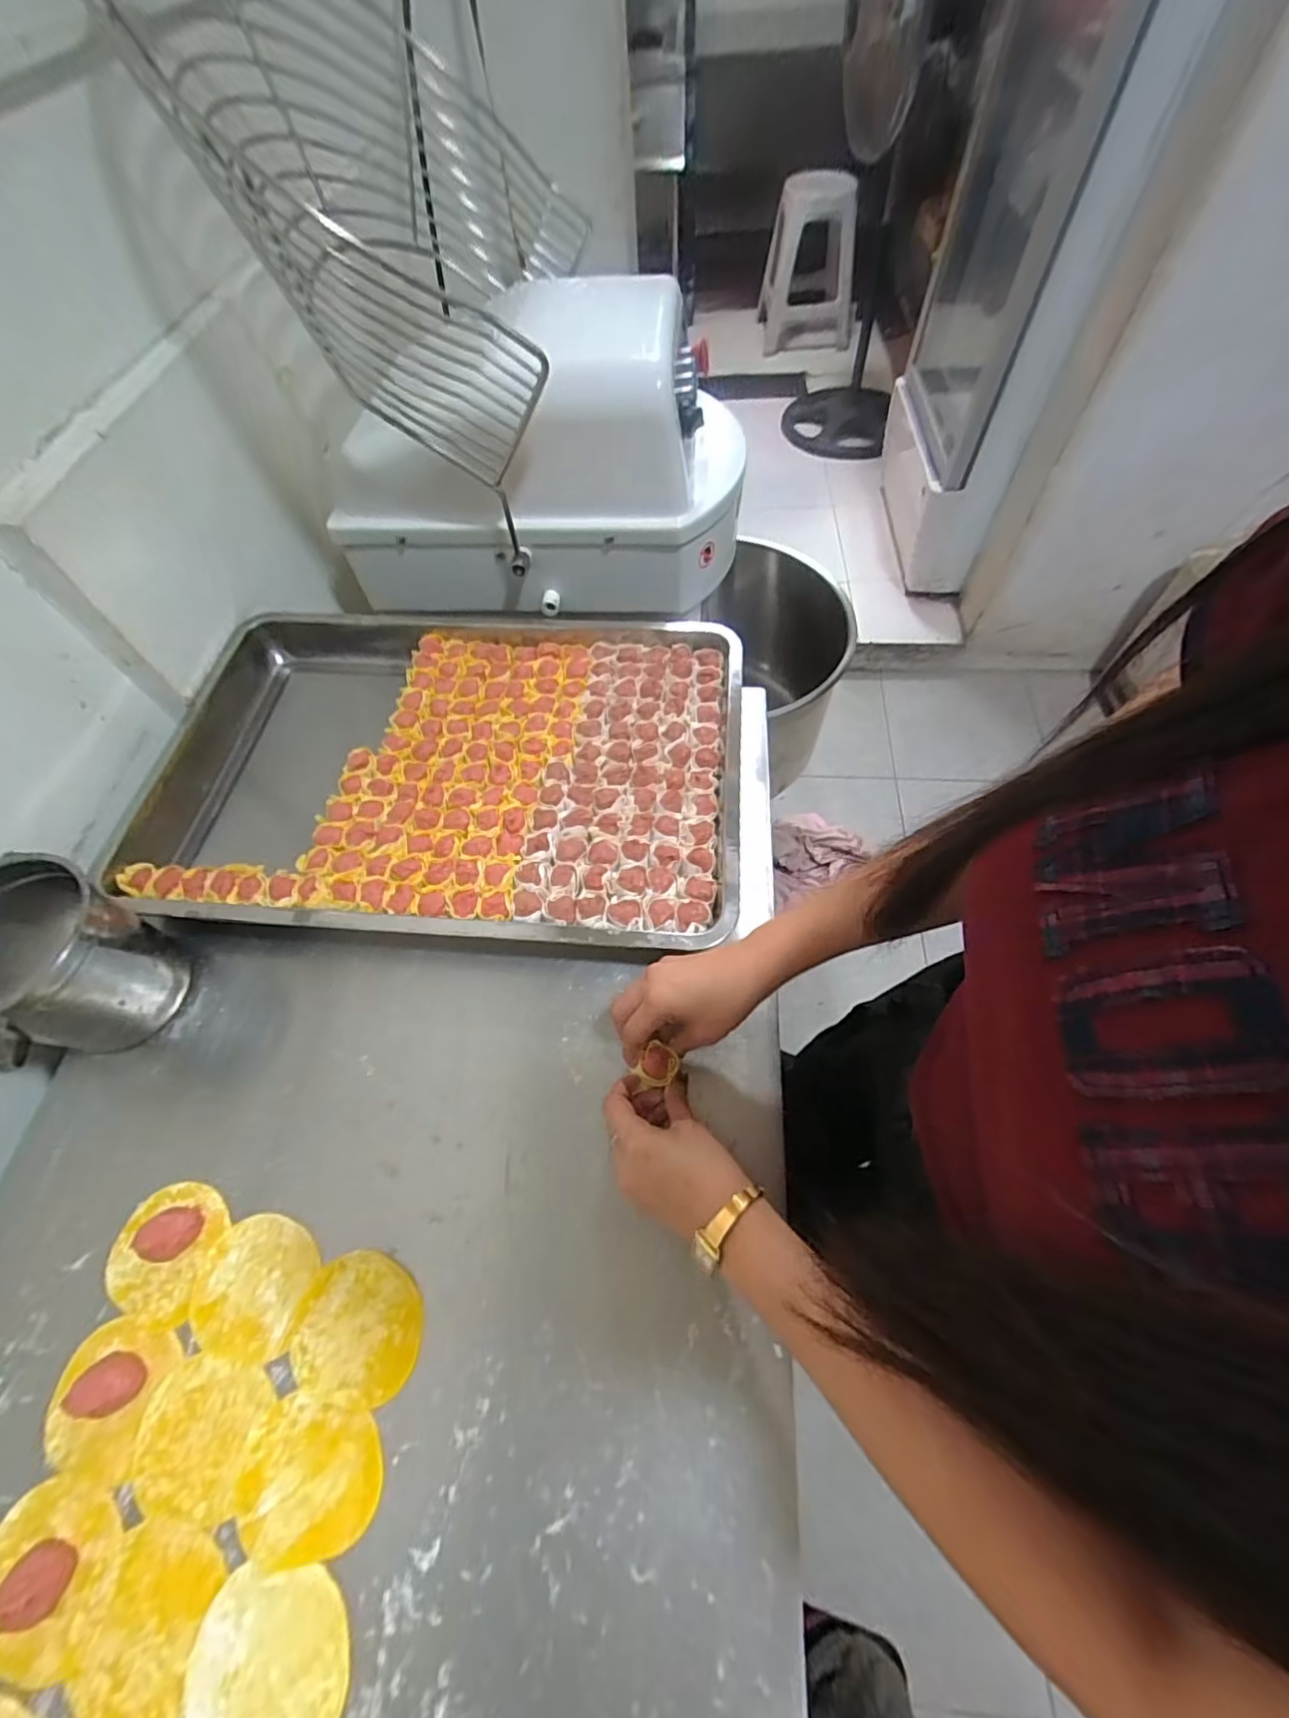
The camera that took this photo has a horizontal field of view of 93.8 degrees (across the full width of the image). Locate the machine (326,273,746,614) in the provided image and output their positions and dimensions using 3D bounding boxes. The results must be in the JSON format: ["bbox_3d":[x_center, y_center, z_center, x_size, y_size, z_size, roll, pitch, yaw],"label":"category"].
[{"bbox_3d":[-0.129,-0.539,0.767,0.494,0.343,0.328,5,60,7],"label":"machine"}]

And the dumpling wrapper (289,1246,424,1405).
[{"bbox_3d":[-0.196,0.320,0.412,0.088,0.004,0.080,-1,59,2],"label":"dumpling wrapper"}]

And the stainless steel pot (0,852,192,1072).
[{"bbox_3d":[-0.467,0.090,0.483,0.113,0.134,0.143,20,62,14],"label":"stainless steel pot"}]

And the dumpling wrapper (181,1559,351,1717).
[{"bbox_3d":[-0.211,0.452,0.338,0.090,0.004,0.076,-2,59,5],"label":"dumpling wrapper"}]

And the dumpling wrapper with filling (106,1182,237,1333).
[{"bbox_3d":[-0.351,0.279,0.433,0.075,0.024,0.082,11,60,9],"label":"dumpling wrapper with filling"}]

